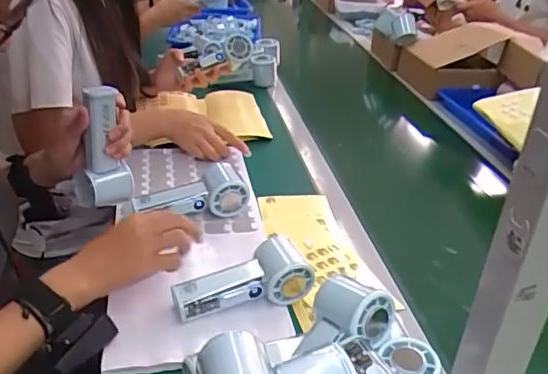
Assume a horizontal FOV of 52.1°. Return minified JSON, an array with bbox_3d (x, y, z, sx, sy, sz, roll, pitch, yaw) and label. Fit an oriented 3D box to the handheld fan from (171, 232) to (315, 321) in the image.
[{"bbox_3d":[-0.035,0.099,0.615,0.149,0.056,0.058,-9,32,-23],"label":"handheld fan"}]

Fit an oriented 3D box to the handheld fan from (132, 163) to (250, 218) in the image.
[{"bbox_3d":[-0.105,0.016,0.749,0.139,0.044,0.073,-16,36,-32],"label":"handheld fan"}]

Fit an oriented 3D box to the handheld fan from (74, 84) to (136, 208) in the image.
[{"bbox_3d":[-0.216,-0.046,0.698,0.062,0.152,0.045,-12,34,-27],"label":"handheld fan"}]

